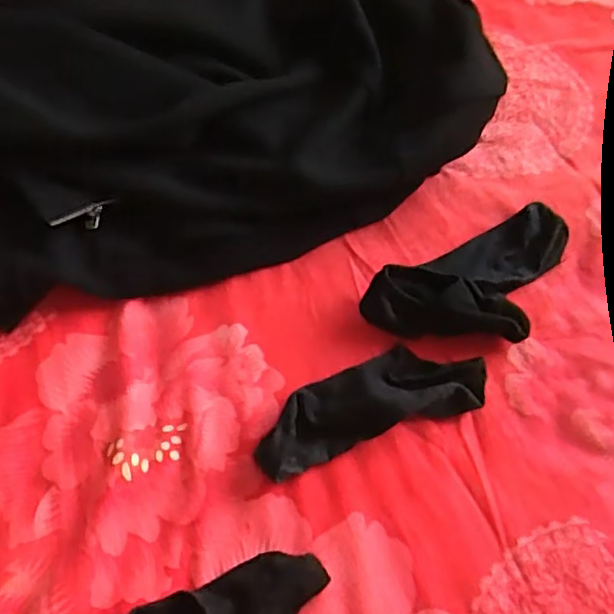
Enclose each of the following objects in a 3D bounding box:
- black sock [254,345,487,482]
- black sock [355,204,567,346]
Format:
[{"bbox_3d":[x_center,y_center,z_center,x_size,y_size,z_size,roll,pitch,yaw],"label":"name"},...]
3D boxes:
[{"bbox_3d":[0.052,0.076,0.536,0.198,0.031,0.069,-18,57,-11],"label":"black sock"},{"bbox_3d":[0.168,-0.024,0.596,0.228,0.040,0.118,-26,59,-15],"label":"black sock"}]

